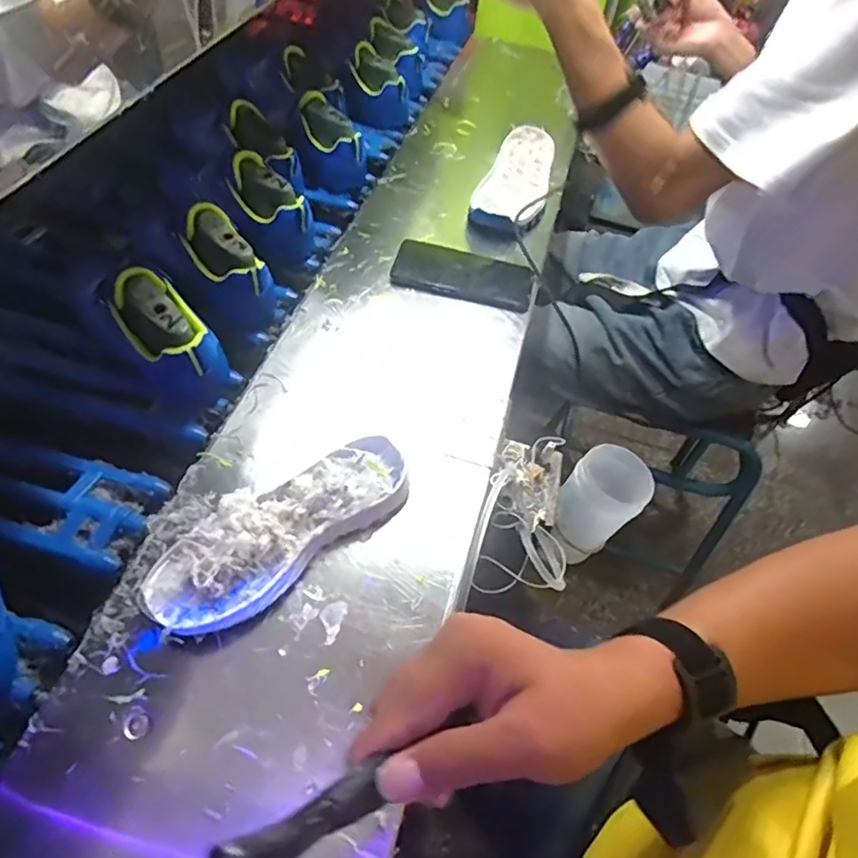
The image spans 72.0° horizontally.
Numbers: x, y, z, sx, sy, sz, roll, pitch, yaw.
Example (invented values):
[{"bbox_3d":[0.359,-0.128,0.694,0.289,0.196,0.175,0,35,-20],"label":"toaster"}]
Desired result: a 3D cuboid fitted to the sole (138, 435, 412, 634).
[{"bbox_3d":[-0.111,0.073,0.454,0.213,0.043,0.080,-36,66,-28],"label":"sole"}]

